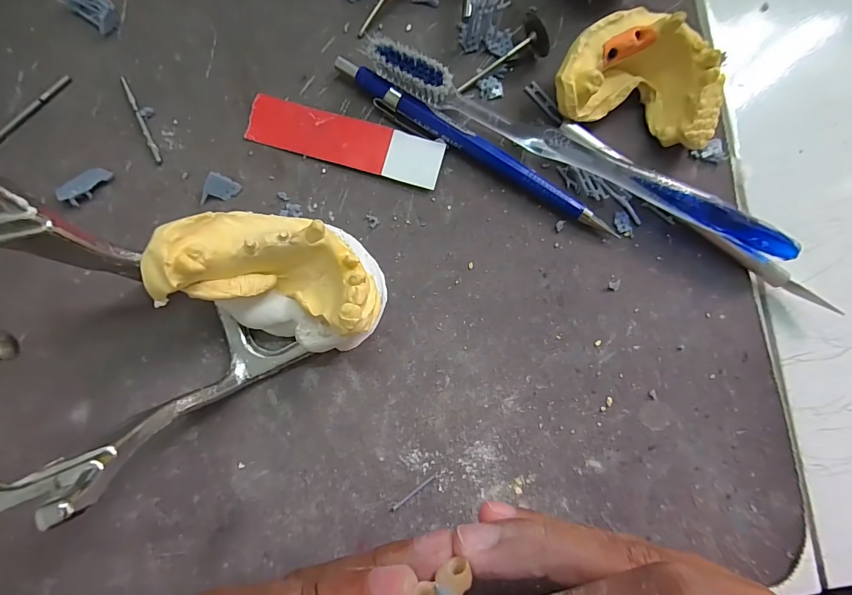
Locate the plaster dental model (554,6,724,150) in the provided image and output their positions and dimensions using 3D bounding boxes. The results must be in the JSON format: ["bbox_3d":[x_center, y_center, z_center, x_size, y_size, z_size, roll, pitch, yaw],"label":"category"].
[{"bbox_3d":[0.087,-0.091,0.168,0.067,0.030,0.043,11,82,-1],"label":"plaster dental model"}]

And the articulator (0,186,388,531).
[{"bbox_3d":[-0.077,0.000,0.127,0.111,0.067,0.080,-35,85,-7],"label":"articulator"}]

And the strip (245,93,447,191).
[{"bbox_3d":[-0.034,-0.067,0.171,0.083,0.004,0.022,16,82,-1],"label":"strip"}]

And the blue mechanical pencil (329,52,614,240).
[{"bbox_3d":[0.019,-0.062,0.171,0.132,0.010,0.010,32,82,2],"label":"blue mechanical pencil"}]

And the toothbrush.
[{"bbox_3d":[0.063,-0.061,0.168,0.183,0.020,0.018,25,82,1],"label":"toothbrush"}]

